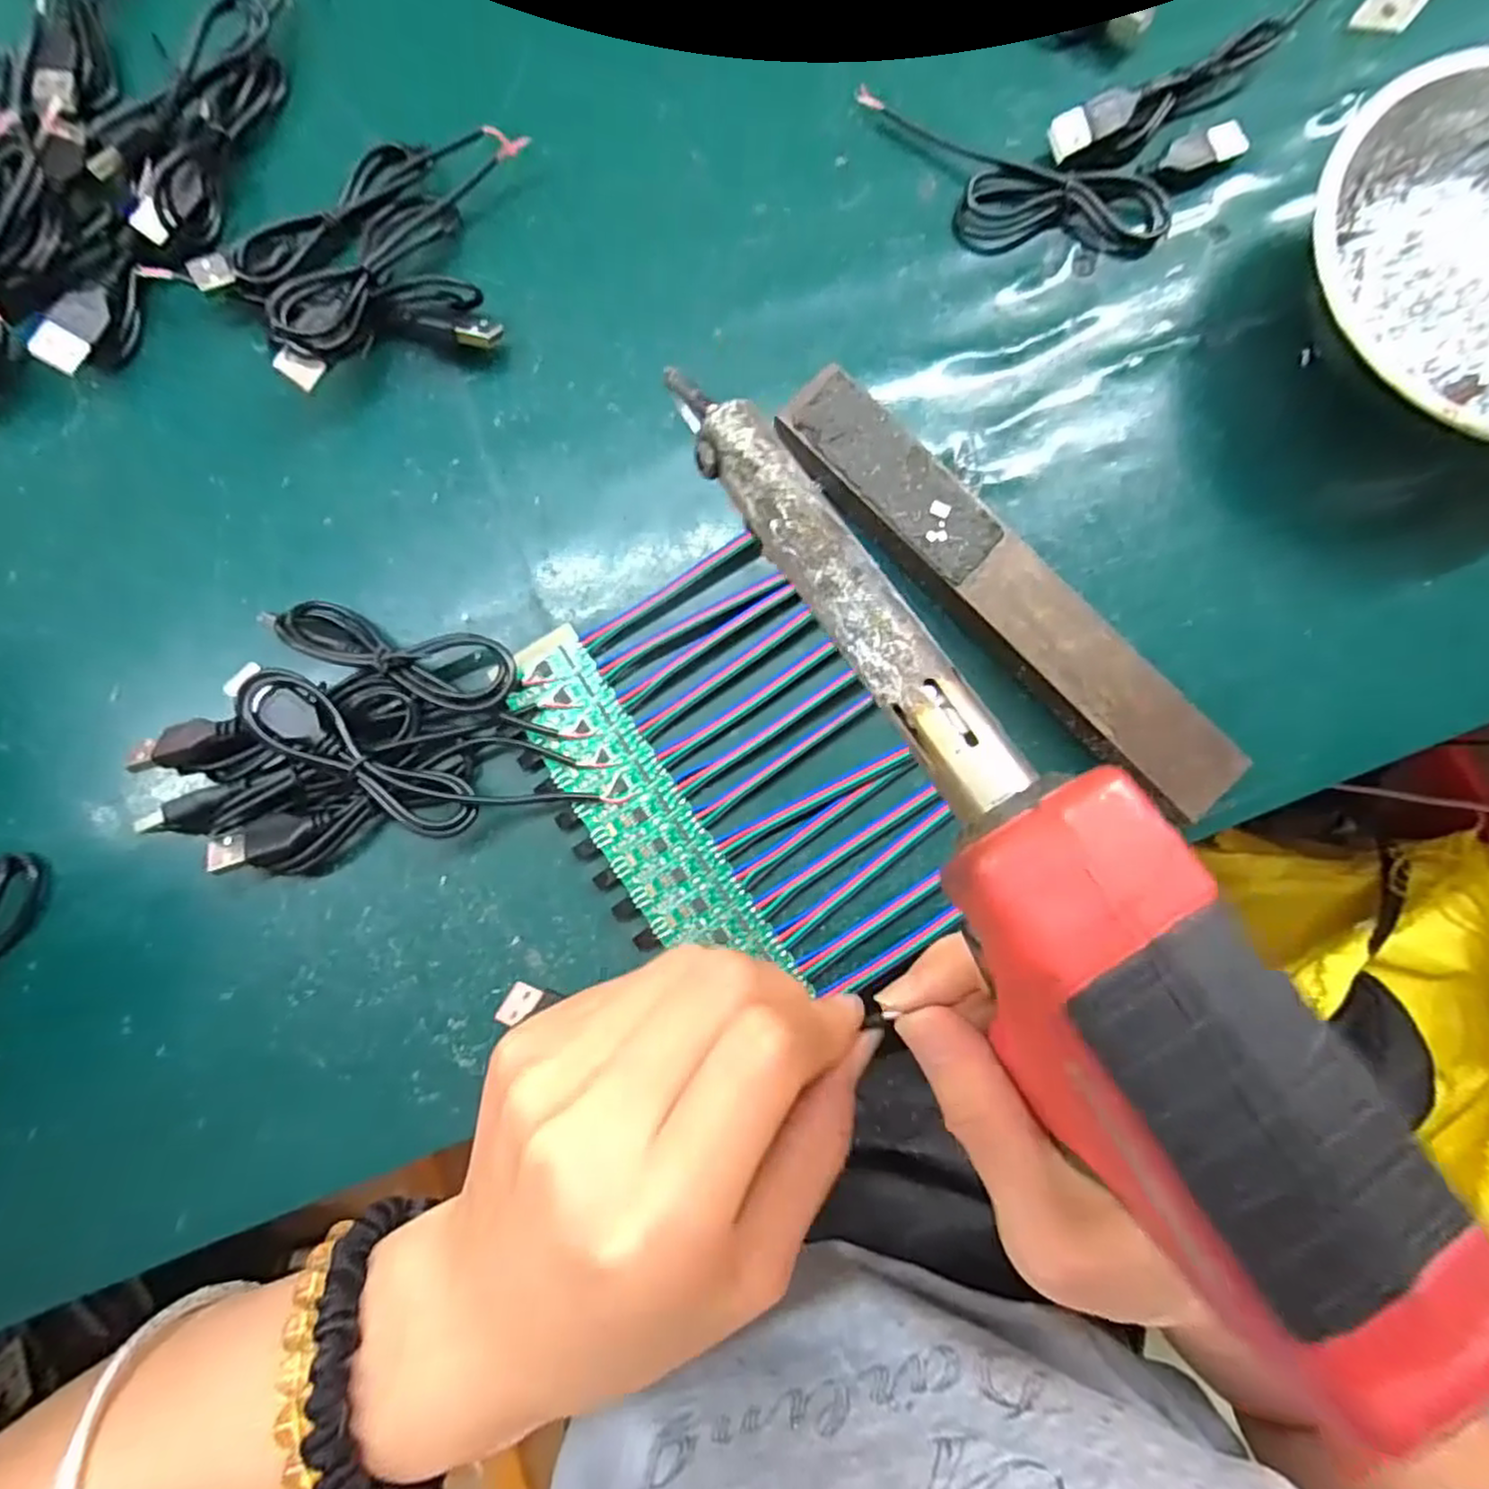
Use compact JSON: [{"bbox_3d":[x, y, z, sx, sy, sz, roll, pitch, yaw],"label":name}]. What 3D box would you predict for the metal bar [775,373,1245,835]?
[{"bbox_3d":[0.083,-0.050,0.237,0.028,0.023,0.182,-43,86,-4],"label":"metal bar"}]

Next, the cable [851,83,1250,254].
[{"bbox_3d":[0.111,-0.208,0.260,0.137,0.009,0.055,6,84,0],"label":"cable"}]

